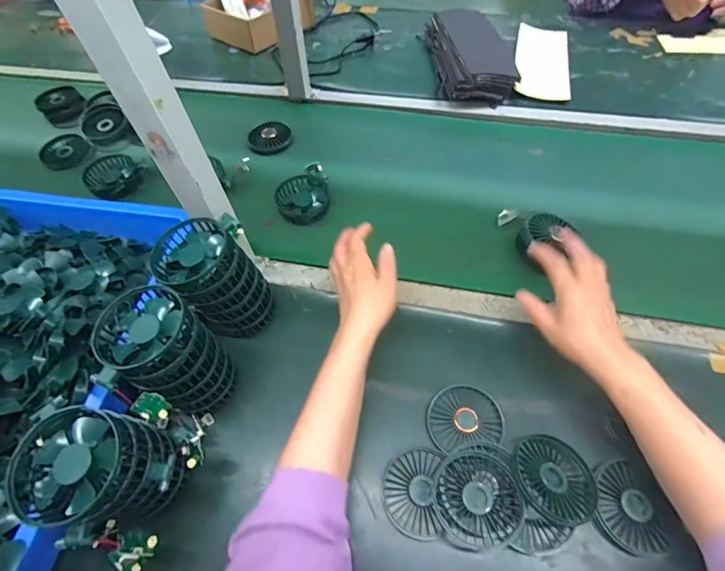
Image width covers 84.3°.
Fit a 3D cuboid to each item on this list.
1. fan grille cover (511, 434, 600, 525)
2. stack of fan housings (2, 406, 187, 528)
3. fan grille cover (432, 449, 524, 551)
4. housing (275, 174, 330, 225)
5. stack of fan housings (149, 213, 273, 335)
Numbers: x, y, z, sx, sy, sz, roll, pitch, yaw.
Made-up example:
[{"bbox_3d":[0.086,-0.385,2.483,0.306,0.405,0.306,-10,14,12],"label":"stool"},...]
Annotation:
[{"bbox_3d":[0.203,0.203,0.424,0.074,0.018,0.089,-32,61,-32],"label":"fan grille cover"},{"bbox_3d":[-0.239,0.177,0.380,0.111,0.116,0.093,-1,56,2],"label":"stack of fan housings"},{"bbox_3d":[0.119,0.222,0.420,0.083,0.025,0.090,-23,58,-12],"label":"fan grille cover"},{"bbox_3d":[-0.098,-0.144,0.670,0.085,0.028,0.087,-1,56,2],"label":"housing"},{"bbox_3d":[-0.178,-0.004,0.504,0.104,0.143,0.104,-30,60,-16],"label":"stack of fan housings"}]

